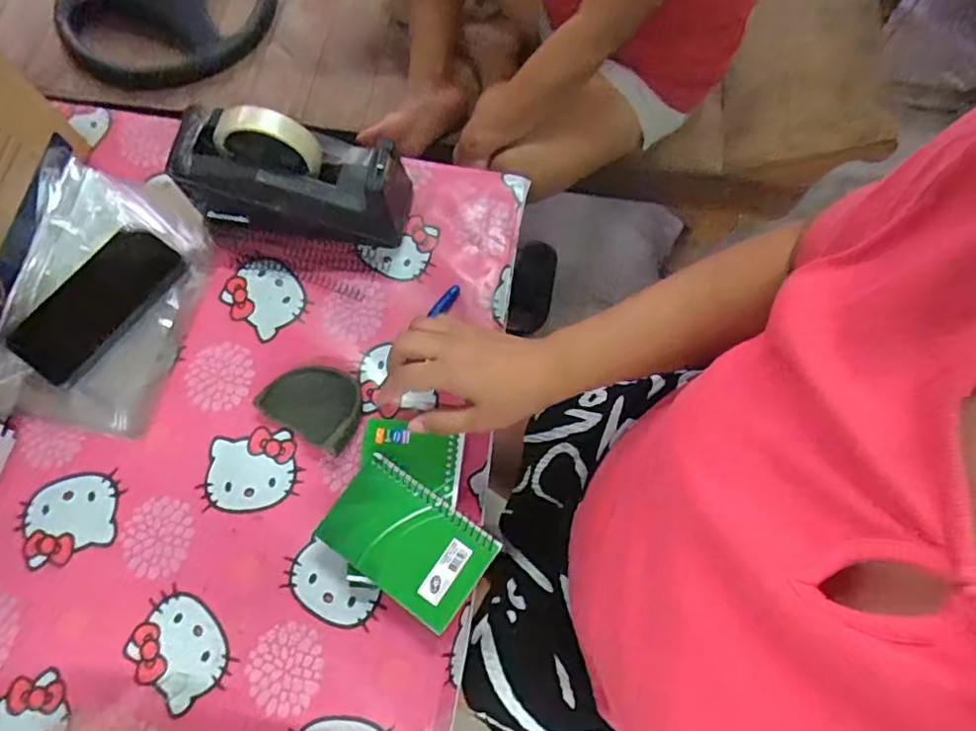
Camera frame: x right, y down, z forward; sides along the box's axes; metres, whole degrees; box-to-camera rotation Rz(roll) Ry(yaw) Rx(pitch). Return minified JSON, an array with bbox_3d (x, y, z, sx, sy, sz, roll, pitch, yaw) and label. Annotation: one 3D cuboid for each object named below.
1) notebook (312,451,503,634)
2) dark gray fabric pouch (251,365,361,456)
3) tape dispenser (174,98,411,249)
[{"bbox_3d":[-0.067,0.143,0.484,0.132,0.007,0.083,34,77,13],"label":"notebook"},{"bbox_3d":[-0.155,0.031,0.533,0.089,0.027,0.066,30,73,9],"label":"dark gray fabric pouch"},{"bbox_3d":[-0.182,-0.180,0.559,0.208,0.118,0.079,7,71,2],"label":"tape dispenser"}]

